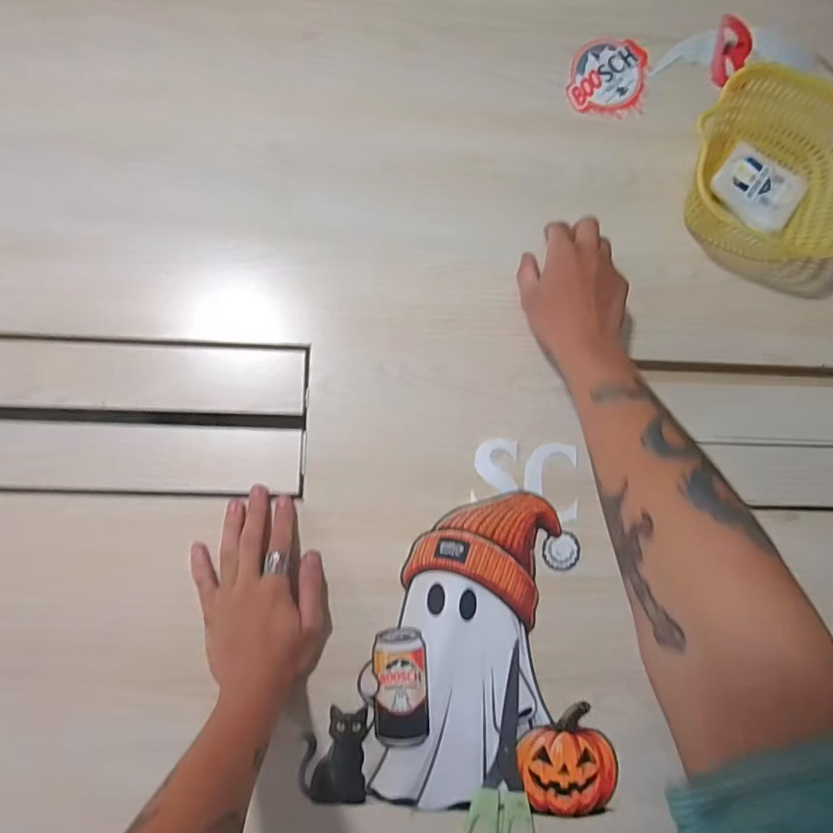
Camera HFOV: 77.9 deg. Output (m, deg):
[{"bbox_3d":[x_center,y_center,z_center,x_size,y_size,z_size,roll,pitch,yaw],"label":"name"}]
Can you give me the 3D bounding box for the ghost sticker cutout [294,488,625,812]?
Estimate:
[{"bbox_3d":[0.051,0.217,0.483,0.269,0.005,0.278,5,85,-3],"label":"ghost sticker cutout"}]

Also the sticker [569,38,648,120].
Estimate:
[{"bbox_3d":[0.203,-0.360,0.542,0.077,0.005,0.086,13,84,-3],"label":"sticker"}]

